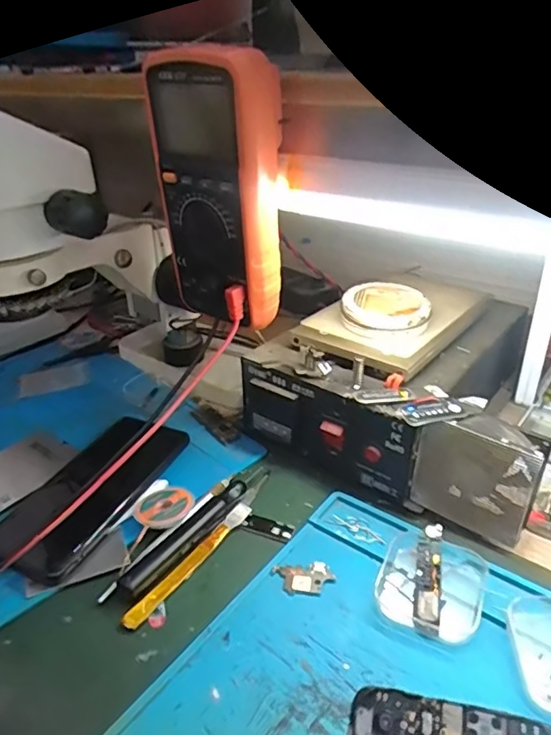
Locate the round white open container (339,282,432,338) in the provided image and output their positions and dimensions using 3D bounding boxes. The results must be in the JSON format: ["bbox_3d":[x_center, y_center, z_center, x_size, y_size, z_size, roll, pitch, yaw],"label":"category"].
[{"bbox_3d":[0.093,-0.051,0.459,0.073,0.015,0.074,-2,43,2],"label":"round white open container"}]

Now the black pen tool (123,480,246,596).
[{"bbox_3d":[-0.060,0.119,0.387,0.016,0.015,0.120,17,35,29],"label":"black pen tool"}]

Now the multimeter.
[{"bbox_3d":[-0.038,-0.117,0.362,0.045,0.168,0.077,-28,39,-37],"label":"multimeter"}]

